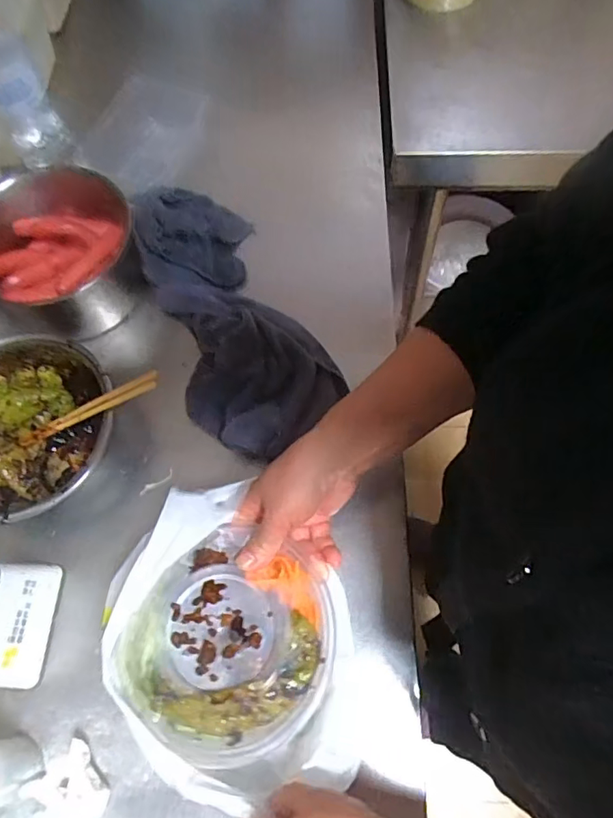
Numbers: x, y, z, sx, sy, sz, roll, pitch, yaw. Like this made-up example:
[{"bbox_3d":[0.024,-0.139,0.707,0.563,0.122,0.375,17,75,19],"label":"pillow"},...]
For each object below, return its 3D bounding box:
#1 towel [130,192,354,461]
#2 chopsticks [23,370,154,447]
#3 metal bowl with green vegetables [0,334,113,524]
[{"bbox_3d":[-0.093,-0.115,0.576,0.152,0.044,0.317,-25,68,-9],"label":"towel"},{"bbox_3d":[-0.206,0.002,0.498,0.181,0.011,0.015,-21,64,25],"label":"chopsticks"},{"bbox_3d":[-0.276,0.024,0.519,0.169,0.069,0.180,-1,67,2],"label":"metal bowl with green vegetables"}]

